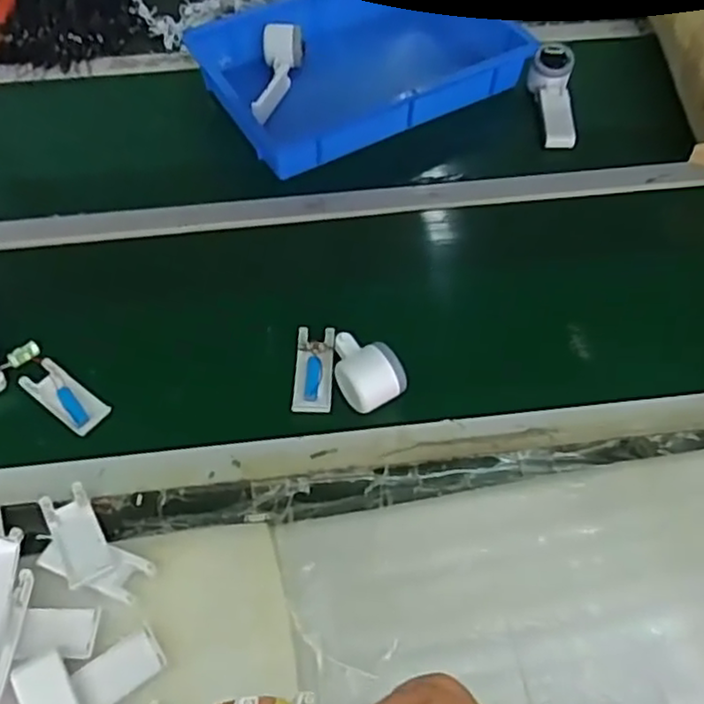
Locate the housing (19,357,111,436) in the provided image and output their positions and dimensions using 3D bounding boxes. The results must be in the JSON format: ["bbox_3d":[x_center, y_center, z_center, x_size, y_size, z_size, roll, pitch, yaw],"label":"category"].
[{"bbox_3d":[-0.300,0.047,0.698,0.100,0.012,0.042,32,62,20],"label":"housing"}]

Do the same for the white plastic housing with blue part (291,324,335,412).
[{"bbox_3d":[-0.040,0.016,0.712,0.040,0.008,0.101,2,56,2],"label":"white plastic housing with blue part"}]

